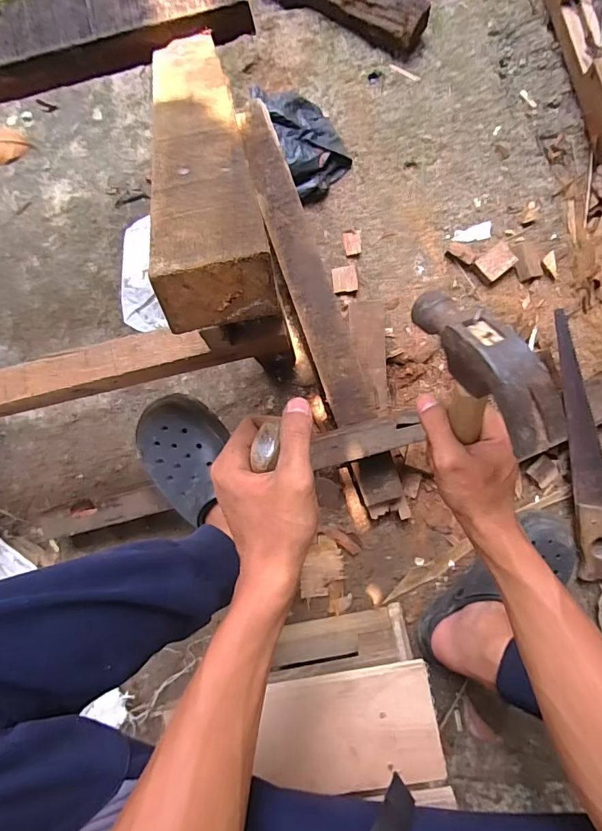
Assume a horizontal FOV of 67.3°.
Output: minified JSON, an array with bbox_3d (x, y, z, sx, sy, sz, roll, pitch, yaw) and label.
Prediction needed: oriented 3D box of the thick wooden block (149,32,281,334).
[{"bbox_3d":[-0.069,-0.195,0.316,0.062,0.046,0.343,-12,57,1],"label":"thick wooden block"}]

